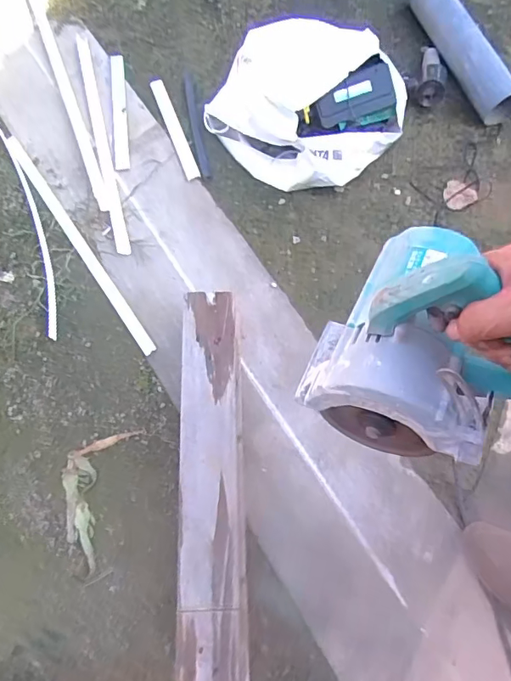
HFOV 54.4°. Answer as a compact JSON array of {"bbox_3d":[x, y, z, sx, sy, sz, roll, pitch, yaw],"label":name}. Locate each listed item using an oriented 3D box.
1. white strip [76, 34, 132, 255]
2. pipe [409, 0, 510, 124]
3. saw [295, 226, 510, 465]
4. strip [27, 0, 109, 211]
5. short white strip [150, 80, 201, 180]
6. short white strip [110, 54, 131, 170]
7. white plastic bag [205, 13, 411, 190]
[{"bbox_3d":[-0.343,-0.453,1.100,0.028,0.010,0.607,-14,70,-6],"label":"white strip"},{"bbox_3d":[0.455,-0.670,1.112,0.079,0.079,0.415,-17,71,-6],"label":"pipe"},{"bbox_3d":[0.155,-0.016,0.415,0.169,0.177,0.192,23,70,8],"label":"saw"},{"bbox_3d":[-0.450,-0.604,1.158,0.031,0.006,0.754,-20,71,-8],"label":"strip"},{"bbox_3d":[-0.182,-0.474,1.108,0.027,0.009,0.294,-19,70,-8],"label":"short white strip"},{"bbox_3d":[-0.309,-0.523,1.127,0.034,0.009,0.330,-7,69,-3],"label":"short white strip"},{"bbox_3d":[0.102,-0.481,1.021,0.381,0.168,0.271,17,70,6],"label":"white plastic bag"}]

